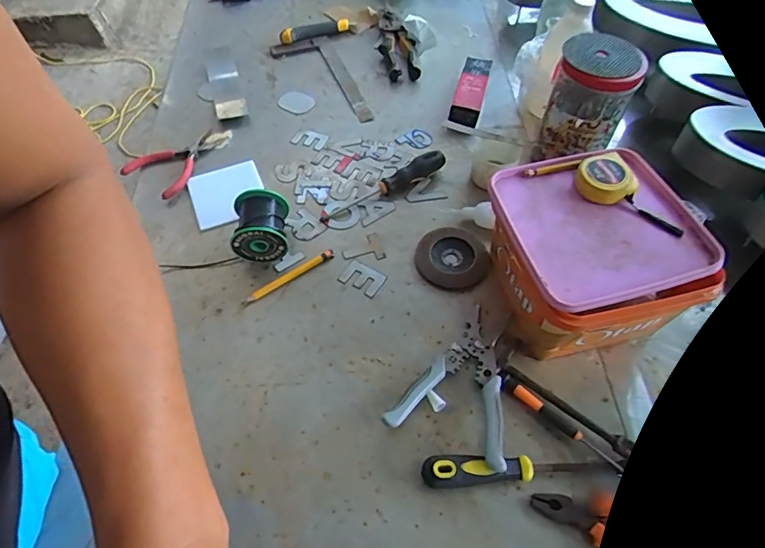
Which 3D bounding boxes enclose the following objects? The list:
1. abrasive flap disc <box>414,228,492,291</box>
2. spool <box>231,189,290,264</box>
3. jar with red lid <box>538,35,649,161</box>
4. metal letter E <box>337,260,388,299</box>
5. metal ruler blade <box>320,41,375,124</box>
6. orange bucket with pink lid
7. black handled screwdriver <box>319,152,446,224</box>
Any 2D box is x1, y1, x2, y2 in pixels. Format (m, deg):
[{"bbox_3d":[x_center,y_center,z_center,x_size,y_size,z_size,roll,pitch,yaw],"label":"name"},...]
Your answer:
[{"bbox_3d":[0.092,-0.021,0.642,0.091,0.008,0.094,1,56,-1],"label":"abrasive flap disc"},{"bbox_3d":[-0.157,-0.063,0.632,0.067,0.069,0.076,-4,56,-5],"label":"spool"},{"bbox_3d":[0.281,-0.241,0.668,0.108,0.139,0.100,1,56,-1],"label":"jar with red lid"},{"bbox_3d":[-0.026,0.006,0.627,0.053,0.004,0.038,27,60,16],"label":"metal letter E"},{"bbox_3d":[-0.066,-0.339,0.848,0.027,0.008,0.224,-19,60,-12],"label":"metal ruler blade"},{"bbox_3d":[0.229,-0.017,0.558,0.187,0.142,0.193,-11,57,-9],"label":"orange bucket with pink lid"},{"bbox_3d":[0.004,-0.124,0.696,0.201,0.029,0.029,-26,61,-18],"label":"black handled screwdriver"}]

